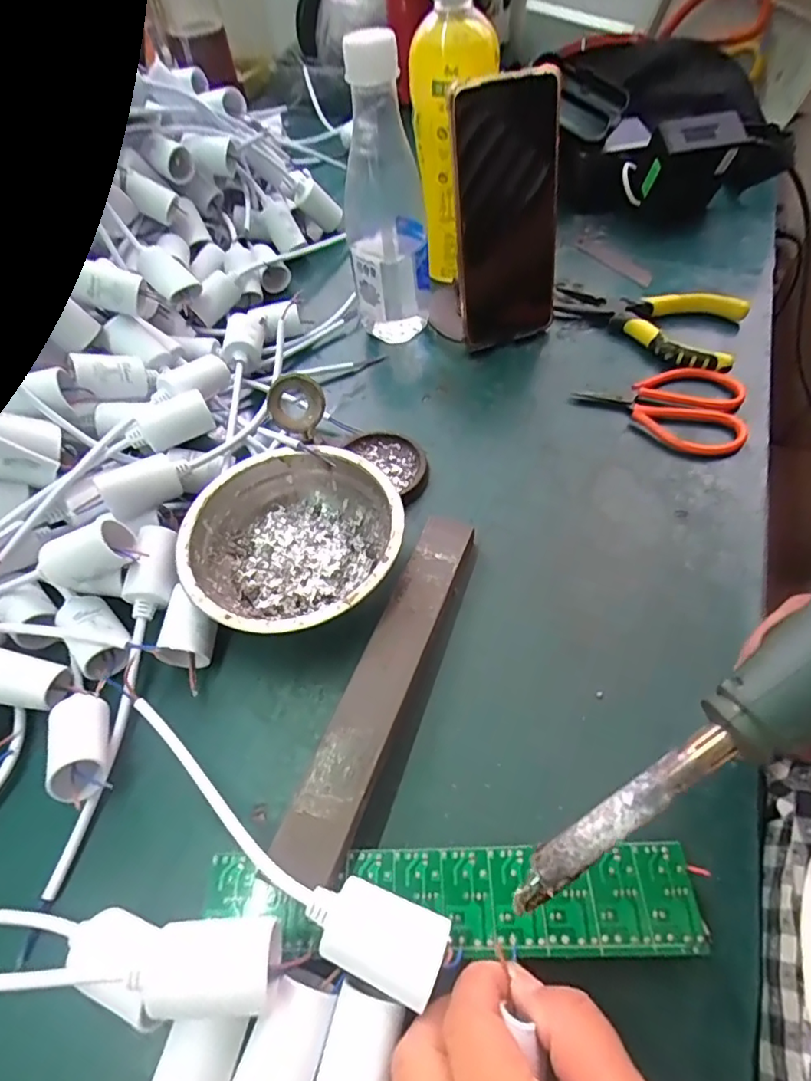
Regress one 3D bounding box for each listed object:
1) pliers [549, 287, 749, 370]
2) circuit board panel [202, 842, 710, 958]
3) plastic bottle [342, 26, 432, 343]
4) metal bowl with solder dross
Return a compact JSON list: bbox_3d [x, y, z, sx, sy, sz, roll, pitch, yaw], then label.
[{"bbox_3d":[0.185,-0.173,0.437,0.140,0.025,0.071,21,60,17],"label":"pliers"},{"bbox_3d":[0.048,0.149,0.231,0.139,0.004,0.038,-3,51,4],"label":"circuit board panel"},{"bbox_3d":[-0.015,-0.251,0.414,0.060,0.193,0.073,-6,56,0],"label":"plastic bottle"},{"bbox_3d":[-0.065,0.004,0.334,0.124,0.040,0.122,-2,56,3],"label":"metal bowl with solder dross"}]

